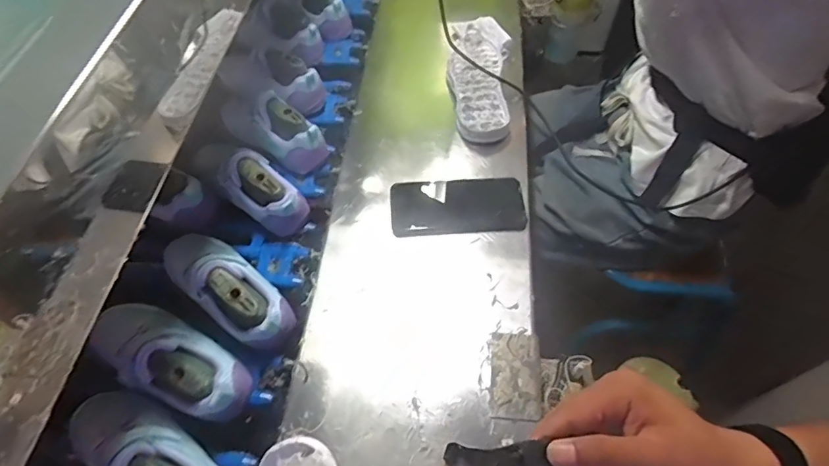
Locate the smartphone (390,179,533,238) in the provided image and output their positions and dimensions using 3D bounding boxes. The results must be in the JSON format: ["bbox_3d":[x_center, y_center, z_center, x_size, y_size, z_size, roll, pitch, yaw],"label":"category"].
[{"bbox_3d":[0.053,-0.034,0.609,0.160,0.013,0.077,0,61,-1],"label":"smartphone"}]

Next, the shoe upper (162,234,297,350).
[{"bbox_3d":[-0.211,0.057,0.558,0.205,0.075,0.076,36,65,20],"label":"shoe upper"}]

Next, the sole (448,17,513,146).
[{"bbox_3d":[0.092,-0.228,0.715,0.085,0.027,0.246,4,61,1],"label":"sole"}]

